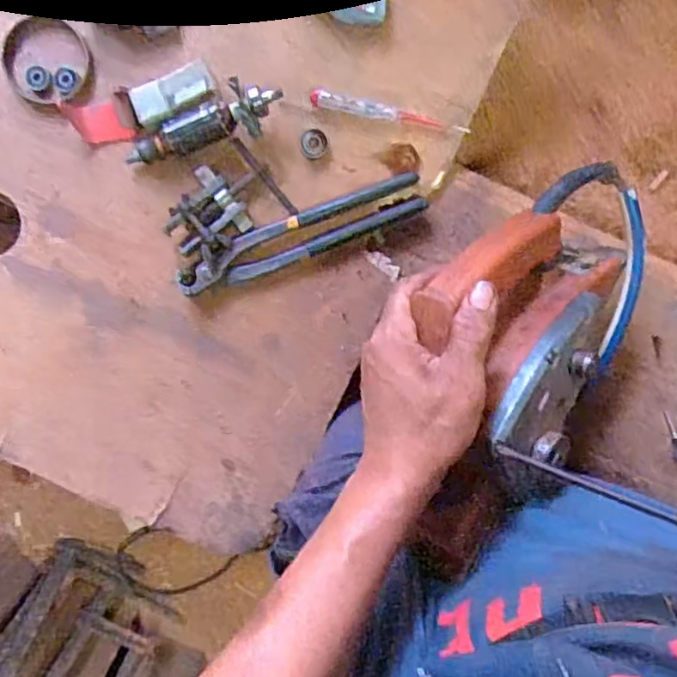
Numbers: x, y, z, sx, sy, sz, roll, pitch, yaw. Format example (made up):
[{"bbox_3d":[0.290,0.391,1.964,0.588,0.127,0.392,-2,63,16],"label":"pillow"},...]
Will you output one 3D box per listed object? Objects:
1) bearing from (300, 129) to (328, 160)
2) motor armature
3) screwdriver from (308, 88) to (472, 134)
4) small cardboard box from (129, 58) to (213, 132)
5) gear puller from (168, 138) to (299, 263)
[{"bbox_3d":[-0.020,-0.166,0.547,0.023,0.005,0.025,-3,96,3],"label":"bearing"},{"bbox_3d":[-0.113,-0.172,0.534,0.138,0.033,0.040,-27,94,6],"label":"motor armature"},{"bbox_3d":[0.044,-0.191,0.546,0.134,0.014,0.014,12,97,2],"label":"screwdriver"},{"bbox_3d":[-0.137,-0.201,0.537,0.070,0.031,0.033,-26,95,6],"label":"small cardboard box"},{"bbox_3d":[-0.097,-0.112,0.538,0.095,0.030,0.066,-35,94,6],"label":"gear puller"}]

